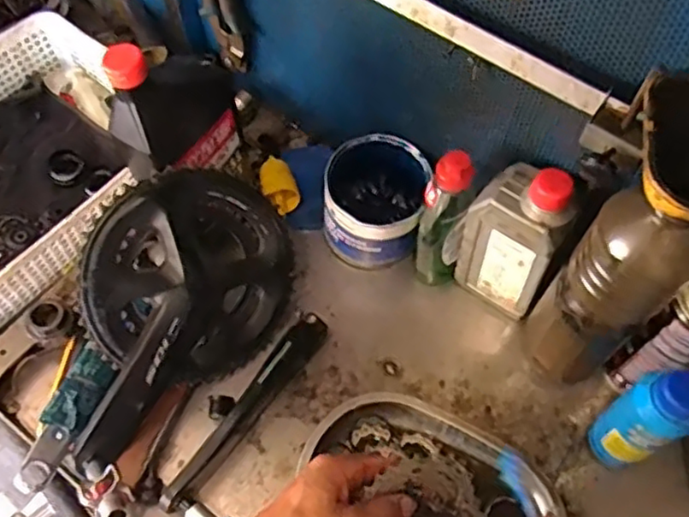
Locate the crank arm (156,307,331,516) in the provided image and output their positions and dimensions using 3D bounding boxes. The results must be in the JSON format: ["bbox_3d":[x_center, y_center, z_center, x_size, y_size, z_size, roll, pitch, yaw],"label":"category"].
[{"bbox_3d":[-0.086,0.133,0.589,0.019,0.041,0.207,31,64,18],"label":"crank arm"}]

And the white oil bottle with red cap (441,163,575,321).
[{"bbox_3d":[0.147,-0.021,0.589,0.086,0.173,0.051,30,64,17],"label":"white oil bottle with red cap"}]

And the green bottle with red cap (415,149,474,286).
[{"bbox_3d":[0.085,-0.030,0.618,0.049,0.168,0.049,9,60,6],"label":"green bottle with red cap"}]

